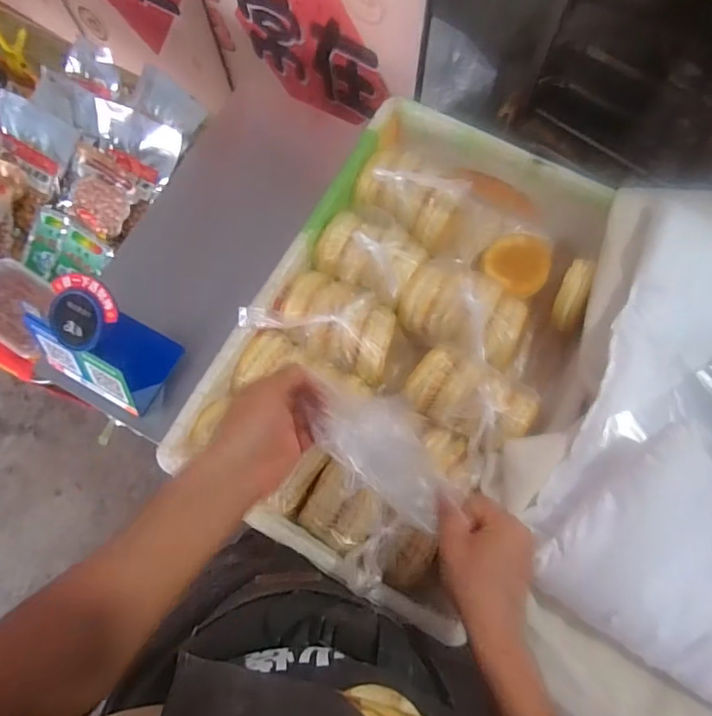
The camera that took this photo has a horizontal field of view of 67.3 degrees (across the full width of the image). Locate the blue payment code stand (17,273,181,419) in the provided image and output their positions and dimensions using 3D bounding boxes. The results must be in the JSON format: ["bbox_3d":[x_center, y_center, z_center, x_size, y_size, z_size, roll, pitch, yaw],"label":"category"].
[{"bbox_3d":[-0.351,-0.020,0.727,0.155,0.153,0.118,29,77,8],"label":"blue payment code stand"}]

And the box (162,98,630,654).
[{"bbox_3d":[0.073,-0.019,0.709,0.389,0.141,0.578,29,77,8],"label":"box"}]

